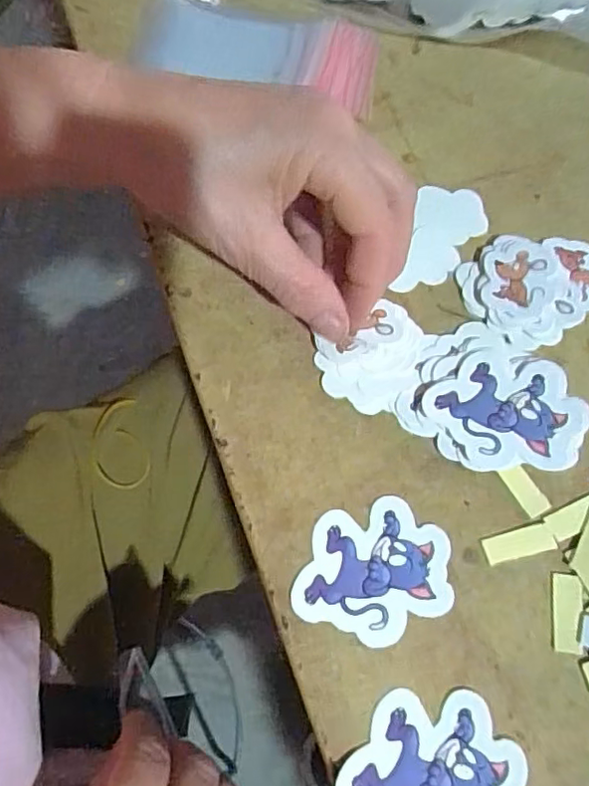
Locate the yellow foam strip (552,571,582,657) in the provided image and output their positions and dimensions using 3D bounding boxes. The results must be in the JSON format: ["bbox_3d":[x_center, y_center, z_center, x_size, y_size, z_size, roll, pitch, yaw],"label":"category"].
[{"bbox_3d":[0.104,0.084,0.221,0.010,0.004,0.028,8,67,4],"label":"yellow foam strip"}]

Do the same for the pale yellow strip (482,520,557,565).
[{"bbox_3d":[0.090,0.060,0.231,0.028,0.004,0.011,-14,67,-5],"label":"pale yellow strip"}]

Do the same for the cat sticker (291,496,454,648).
[{"bbox_3d":[0.033,0.069,0.231,0.056,0.004,0.054,18,67,8],"label":"cat sticker"}]

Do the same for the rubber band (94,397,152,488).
[{"bbox_3d":[-0.123,0.036,0.408,0.037,0.010,0.062,-18,68,-7],"label":"rubber band"}]

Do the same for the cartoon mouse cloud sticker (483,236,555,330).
[{"bbox_3d":[0.105,-0.053,0.274,0.030,0.004,0.048,8,70,13],"label":"cartoon mouse cloud sticker"}]

